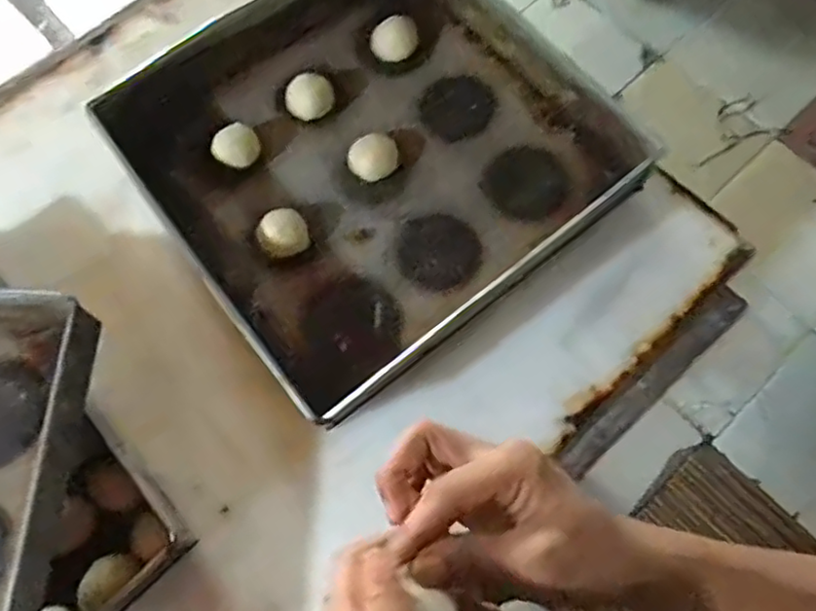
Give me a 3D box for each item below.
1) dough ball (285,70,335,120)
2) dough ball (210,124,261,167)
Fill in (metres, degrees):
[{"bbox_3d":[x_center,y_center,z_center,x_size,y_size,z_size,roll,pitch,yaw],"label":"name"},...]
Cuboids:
[{"bbox_3d":[-0.110,-0.234,0.717,0.053,0.032,0.045,-30,73,-9],"label":"dough ball"},{"bbox_3d":[-0.187,-0.170,0.691,0.052,0.032,0.046,-27,72,-8],"label":"dough ball"}]

